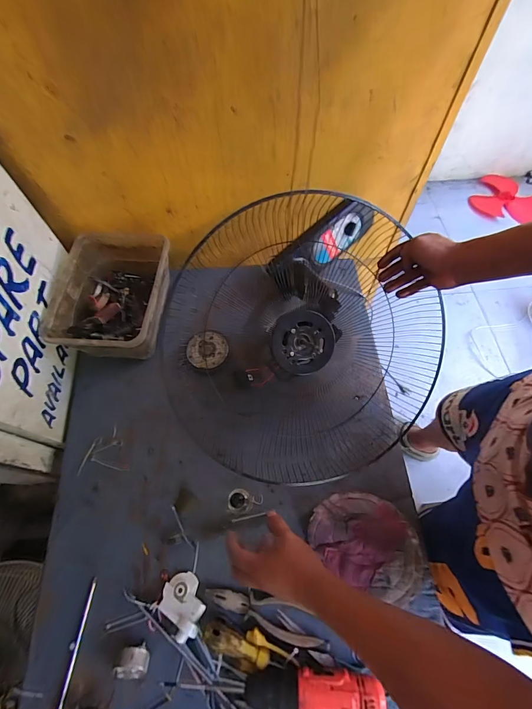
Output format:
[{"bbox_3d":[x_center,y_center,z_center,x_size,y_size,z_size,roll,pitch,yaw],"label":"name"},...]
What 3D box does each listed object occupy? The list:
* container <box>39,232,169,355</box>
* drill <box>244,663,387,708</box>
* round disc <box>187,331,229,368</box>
[{"bbox_3d":[-0.313,-0.117,0.713,0.214,0.113,0.263,-2,64,0],"label":"container"},{"bbox_3d":[0.062,0.532,0.444,0.180,0.068,0.193,2,64,2],"label":"drill"},{"bbox_3d":[-0.125,-0.010,0.725,0.086,0.012,0.085,0,64,1],"label":"round disc"}]

